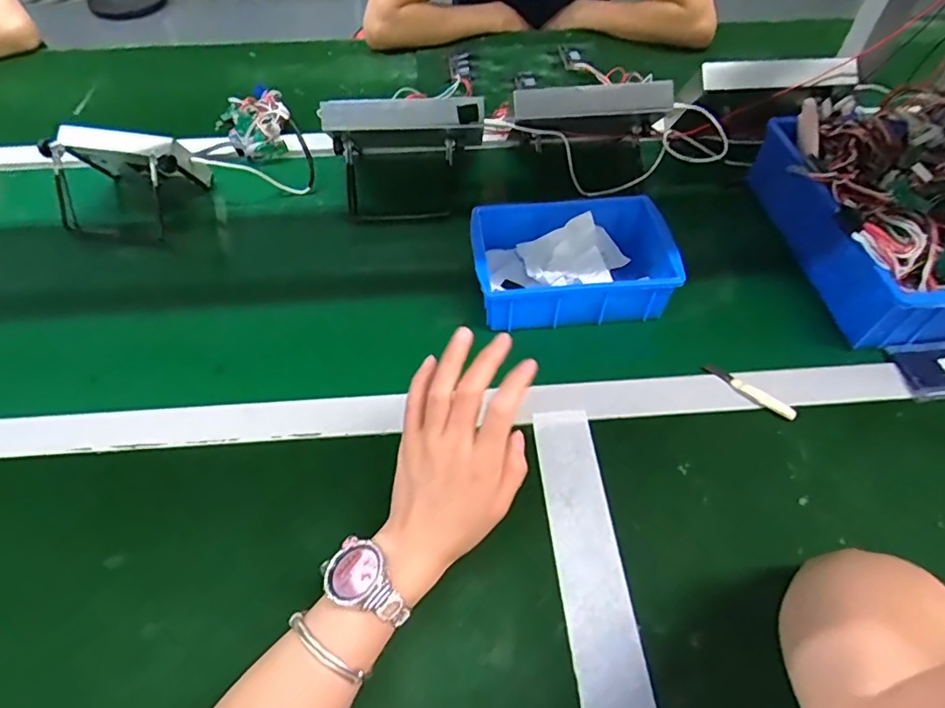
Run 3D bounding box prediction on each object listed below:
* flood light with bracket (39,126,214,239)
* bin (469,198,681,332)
[{"bbox_3d":[-0.420,-0.213,0.651,0.157,0.086,0.117,9,55,7],"label":"flood light with bracket"},{"bbox_3d":[0.101,-0.107,0.575,0.197,0.053,0.147,-4,54,-2],"label":"bin"}]

